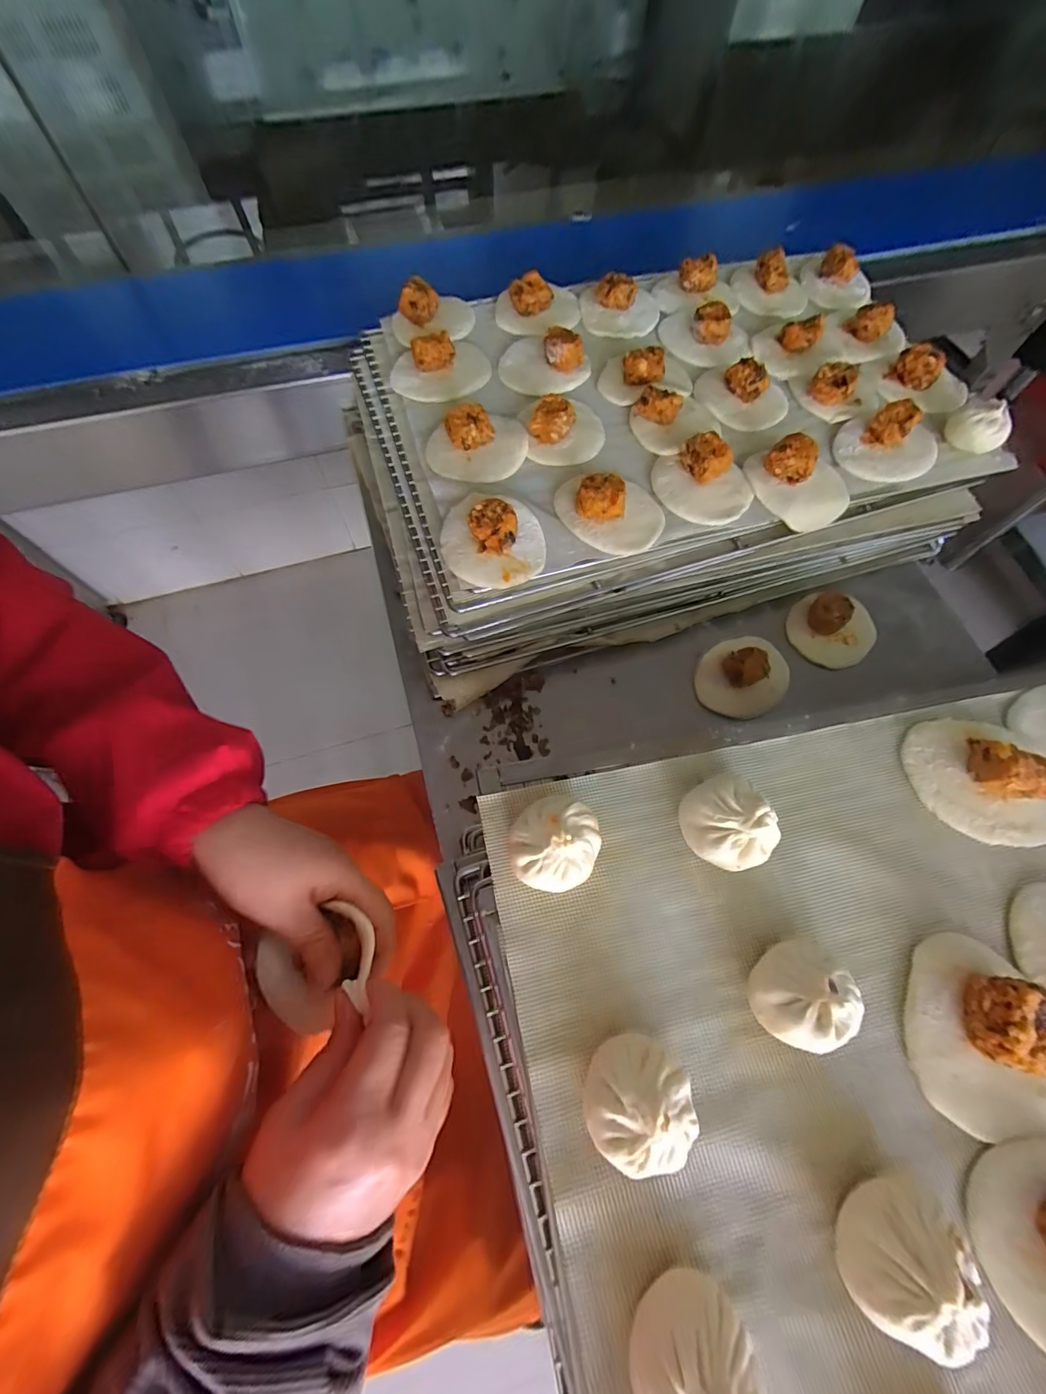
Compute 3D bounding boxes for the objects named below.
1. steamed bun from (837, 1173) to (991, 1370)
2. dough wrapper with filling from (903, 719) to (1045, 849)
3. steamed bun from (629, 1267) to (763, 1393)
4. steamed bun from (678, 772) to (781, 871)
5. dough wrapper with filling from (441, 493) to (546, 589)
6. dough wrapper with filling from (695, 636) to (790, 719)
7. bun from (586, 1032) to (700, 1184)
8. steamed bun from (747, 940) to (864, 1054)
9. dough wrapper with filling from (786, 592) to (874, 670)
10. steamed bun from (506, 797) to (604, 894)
[{"bbox_3d":[0.175,0.257,0.222,0.046,0.041,0.053,38,71,14],"label":"steamed bun"},{"bbox_3d":[0.310,0.052,0.321,0.085,0.032,0.085,-7,68,-4],"label":"dough wrapper with filling"},{"bbox_3d":[0.073,0.286,0.205,0.050,0.046,0.052,1,67,-1],"label":"steamed bun"},{"bbox_3d":[0.123,0.078,0.299,0.051,0.043,0.054,1,67,-1],"label":"steamed bun"},{"bbox_3d":[-0.028,-0.148,0.429,0.090,0.037,0.098,1,67,-1],"label":"dough wrapper with filling"},{"bbox_3d":[0.226,-0.026,0.494,0.100,0.038,0.082,-37,73,-15],"label":"dough wrapper with filling"},{"bbox_3d":[0.057,0.202,0.244,0.051,0.043,0.052,1,67,-1],"label":"bun"},{"bbox_3d":[0.151,0.161,0.264,0.054,0.045,0.047,-32,72,-14],"label":"steamed bun"},{"bbox_3d":[0.333,-0.078,0.518,0.088,0.039,0.084,1,67,-1],"label":"dough wrapper with filling"},{"bbox_3d":[0.018,0.088,0.292,0.050,0.043,0.052,1,67,-1],"label":"steamed bun"}]

